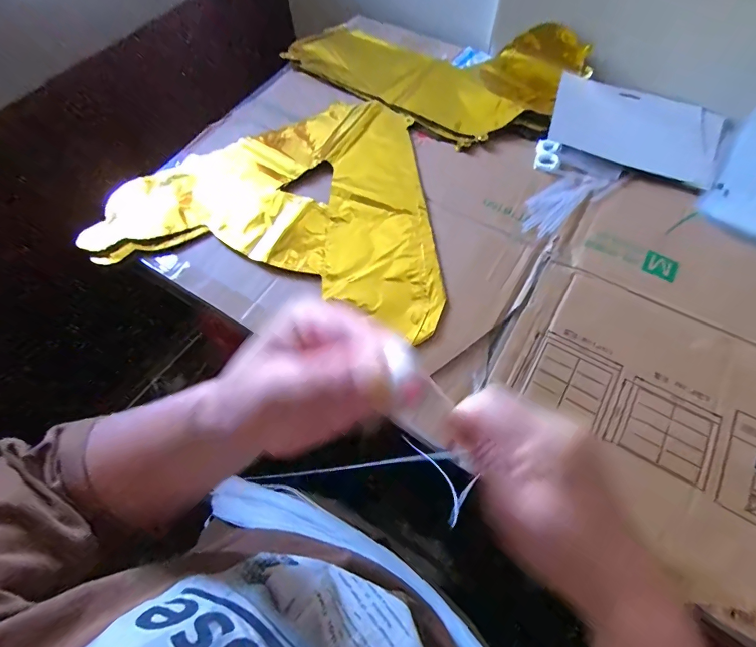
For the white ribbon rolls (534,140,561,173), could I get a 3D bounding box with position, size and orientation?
[{"bbox_3d":[0.214,-0.211,0.502,0.029,0.007,0.047,12,64,8],"label":"white ribbon rolls"}]

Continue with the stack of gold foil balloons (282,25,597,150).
[{"bbox_3d":[0.079,-0.388,0.577,0.386,0.034,0.233,33,68,17],"label":"stack of gold foil balloons"}]

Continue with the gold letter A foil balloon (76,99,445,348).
[{"bbox_3d":[-0.105,-0.165,0.482,0.392,0.013,0.313,12,64,8],"label":"gold letter A foil balloon"}]

